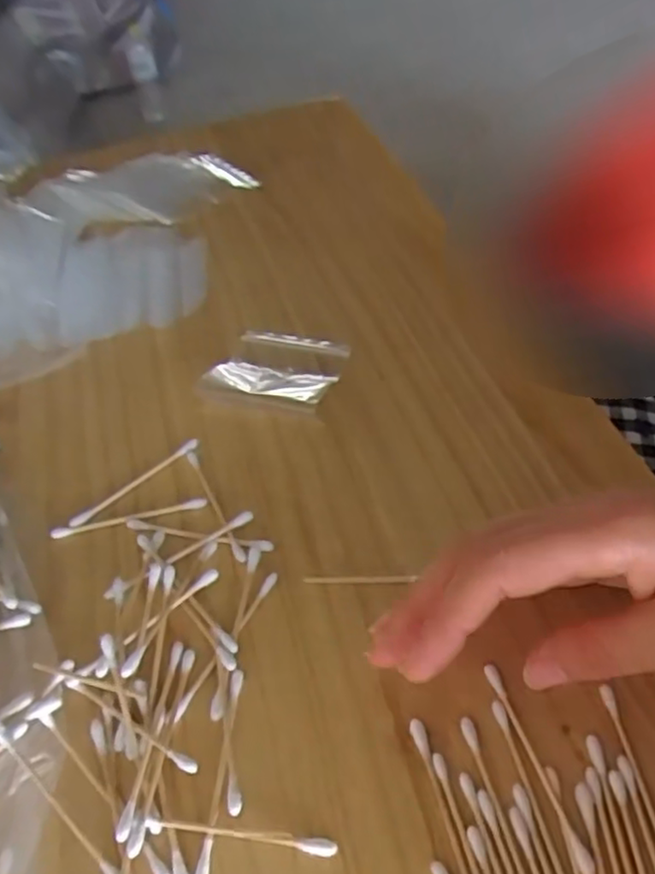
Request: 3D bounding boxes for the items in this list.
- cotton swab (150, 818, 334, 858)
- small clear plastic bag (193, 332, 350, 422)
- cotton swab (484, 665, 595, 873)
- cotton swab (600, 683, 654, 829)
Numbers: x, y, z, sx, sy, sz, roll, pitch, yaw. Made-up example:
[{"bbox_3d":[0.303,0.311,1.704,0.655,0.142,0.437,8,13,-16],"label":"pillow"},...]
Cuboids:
[{"bbox_3d":[-0.030,0.135,0.217,0.064,0.005,0.005,3,51,6],"label":"cotton swab"},{"bbox_3d":[-0.029,-0.036,0.347,0.066,0.019,0.073,11,53,13],"label":"small clear plastic bag"},{"bbox_3d":[0.073,0.113,0.225,0.006,0.004,0.069,-16,52,-8],"label":"cotton swab"},{"bbox_3d":[0.107,0.120,0.217,0.005,0.004,0.070,-8,51,-2],"label":"cotton swab"}]

